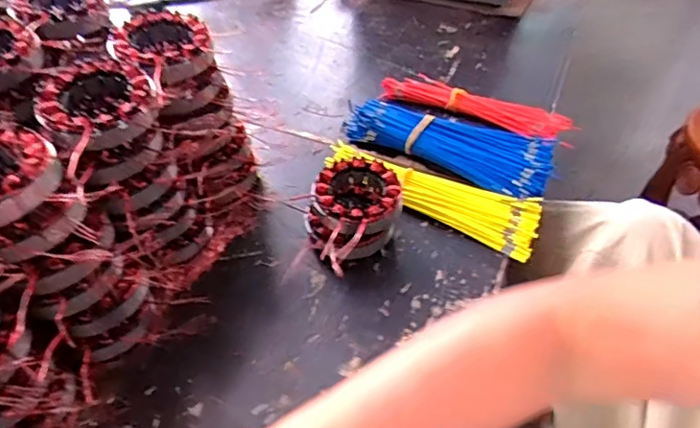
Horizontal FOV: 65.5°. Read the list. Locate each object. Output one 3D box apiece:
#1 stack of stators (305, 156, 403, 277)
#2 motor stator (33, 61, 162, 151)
[{"bbox_3d":[0.002,0.001,0.546,0.087,0.062,0.102,29,51,25],"label":"stack of stators"},{"bbox_3d":[-0.201,-0.088,0.439,0.089,0.028,0.089,-20,48,-20],"label":"motor stator"}]

